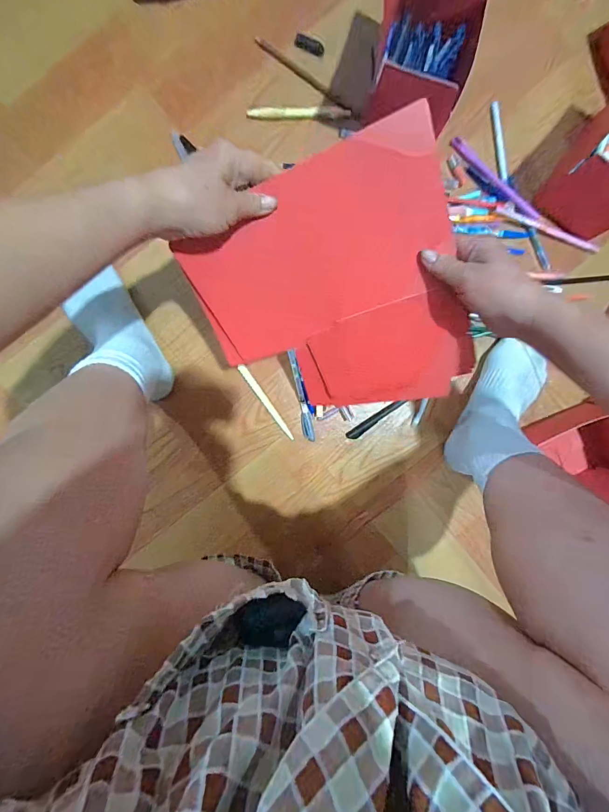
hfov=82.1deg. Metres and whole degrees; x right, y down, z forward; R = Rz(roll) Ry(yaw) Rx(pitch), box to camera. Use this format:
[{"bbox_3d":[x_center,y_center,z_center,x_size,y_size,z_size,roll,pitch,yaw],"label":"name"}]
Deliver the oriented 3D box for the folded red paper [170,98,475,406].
[{"bbox_3d":[0.030,-0.107,0.385,0.261,0.020,0.268,-17,117,14],"label":"folded red paper"}]

